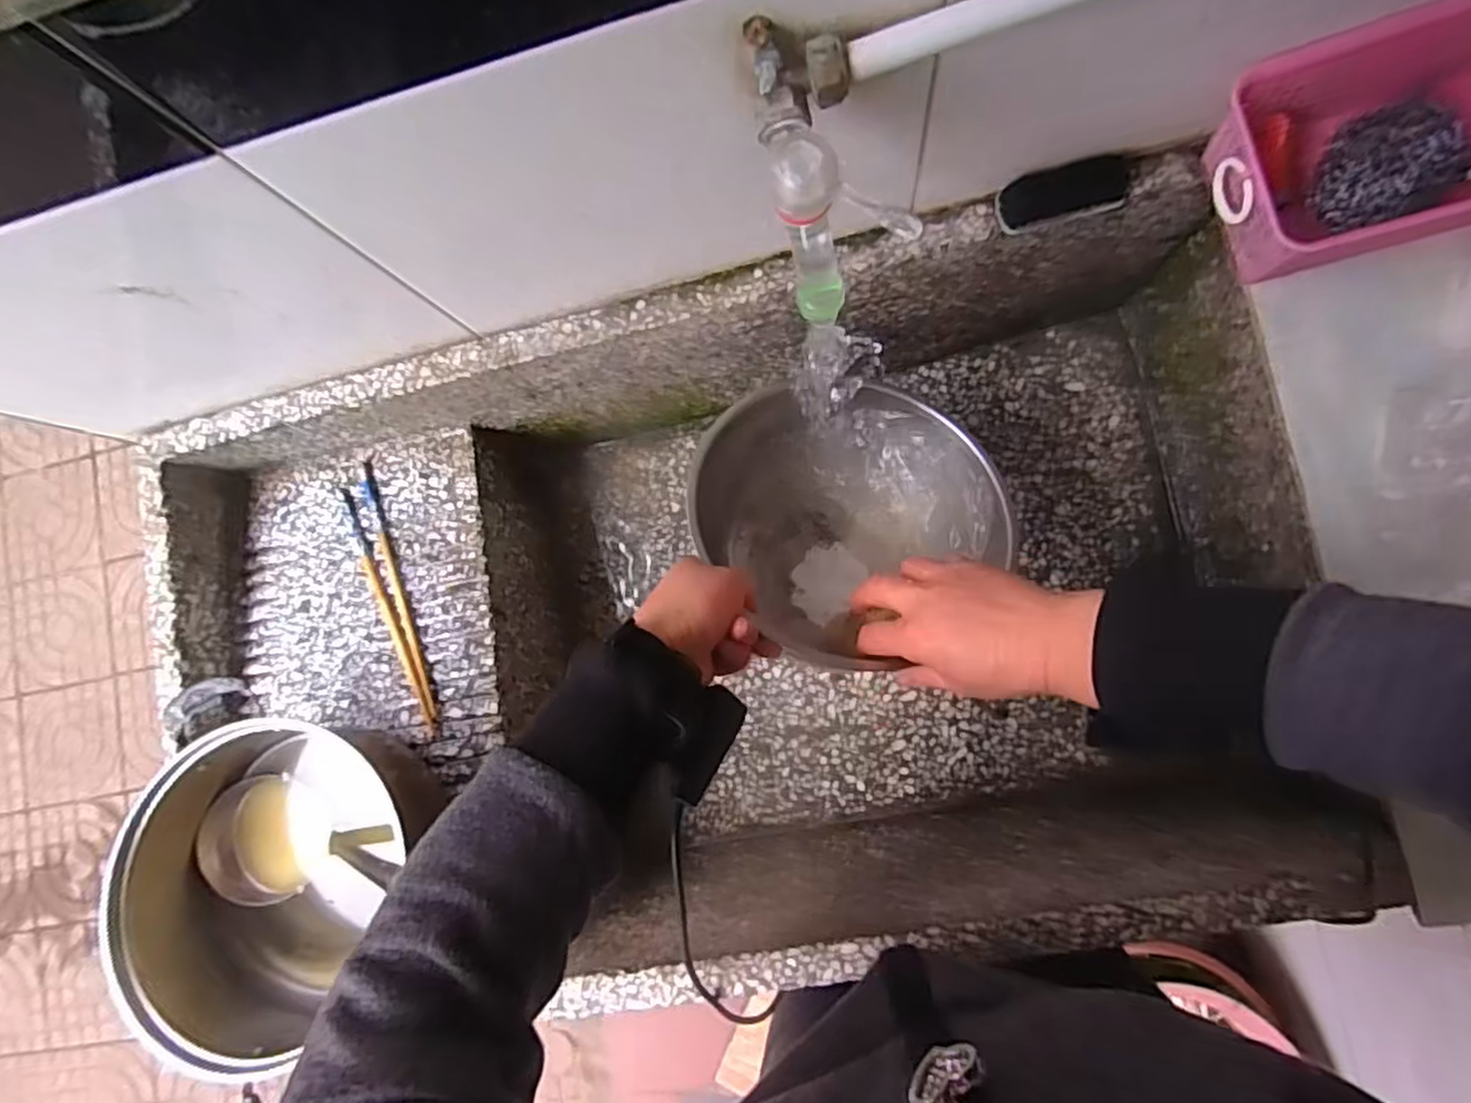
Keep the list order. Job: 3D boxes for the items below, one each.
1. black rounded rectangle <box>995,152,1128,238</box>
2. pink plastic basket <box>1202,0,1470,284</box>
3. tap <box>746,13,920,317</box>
[{"bbox_3d":[0.215,-0.235,0.465,0.079,0.037,0.010,-10,42,9],"label":"black rounded rectangle"},{"bbox_3d":[0.385,-0.230,0.403,0.199,0.078,0.121,-14,84,8],"label":"pink plastic basket"},{"bbox_3d":[0.037,-0.174,0.313,0.050,0.075,0.121,-14,84,8],"label":"tap"}]

